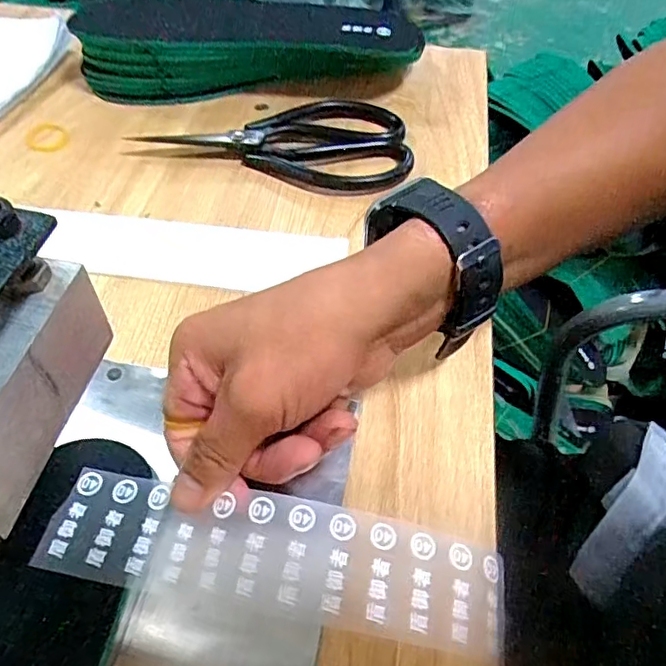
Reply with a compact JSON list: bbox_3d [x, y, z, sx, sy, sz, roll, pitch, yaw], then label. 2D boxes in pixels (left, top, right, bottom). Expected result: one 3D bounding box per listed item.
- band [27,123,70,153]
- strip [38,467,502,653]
[{"bbox_3d":[-0.201,-0.139,0.407,0.027,0.004,0.033,-24,56,-20],"label":"band"},{"bbox_3d":[-0.024,0.086,0.226,0.179,0.025,0.042,8,51,7],"label":"strip"}]

